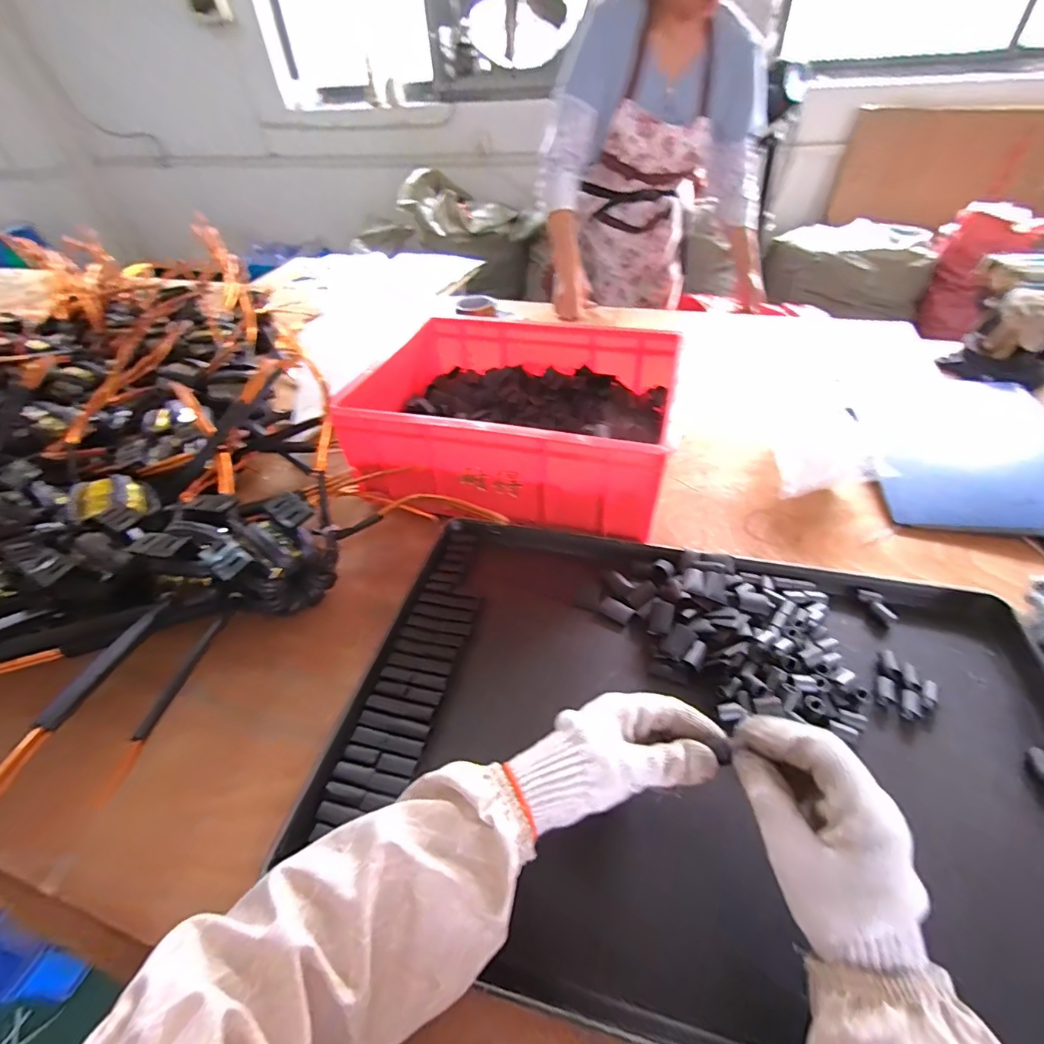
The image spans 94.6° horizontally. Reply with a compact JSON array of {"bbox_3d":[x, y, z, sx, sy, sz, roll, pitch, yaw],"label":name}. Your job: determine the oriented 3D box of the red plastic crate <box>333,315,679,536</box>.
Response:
[{"bbox_3d":[-0.001,-0.147,0.650,0.391,0.123,0.310,12,47,16],"label":"red plastic crate"}]

